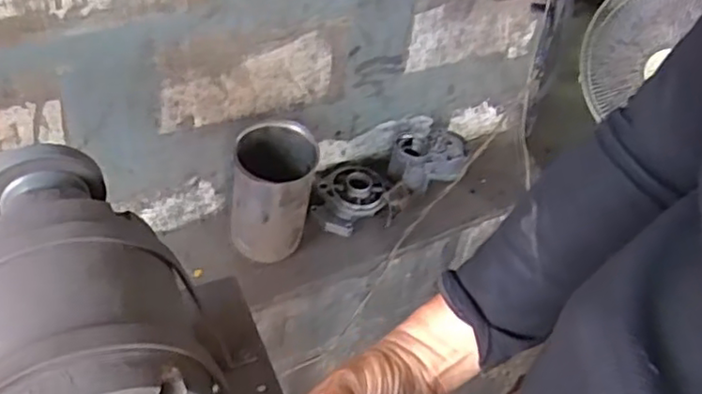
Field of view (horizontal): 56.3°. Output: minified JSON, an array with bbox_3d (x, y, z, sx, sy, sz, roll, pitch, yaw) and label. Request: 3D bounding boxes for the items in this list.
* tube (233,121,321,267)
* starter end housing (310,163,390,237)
[{"bbox_3d":[-0.119,0.001,1.003,0.121,0.192,0.125,0,44,-8],"label":"tube"},{"bbox_3d":[0.000,-0.004,1.136,0.147,0.044,0.115,-21,50,-27],"label":"starter end housing"}]

